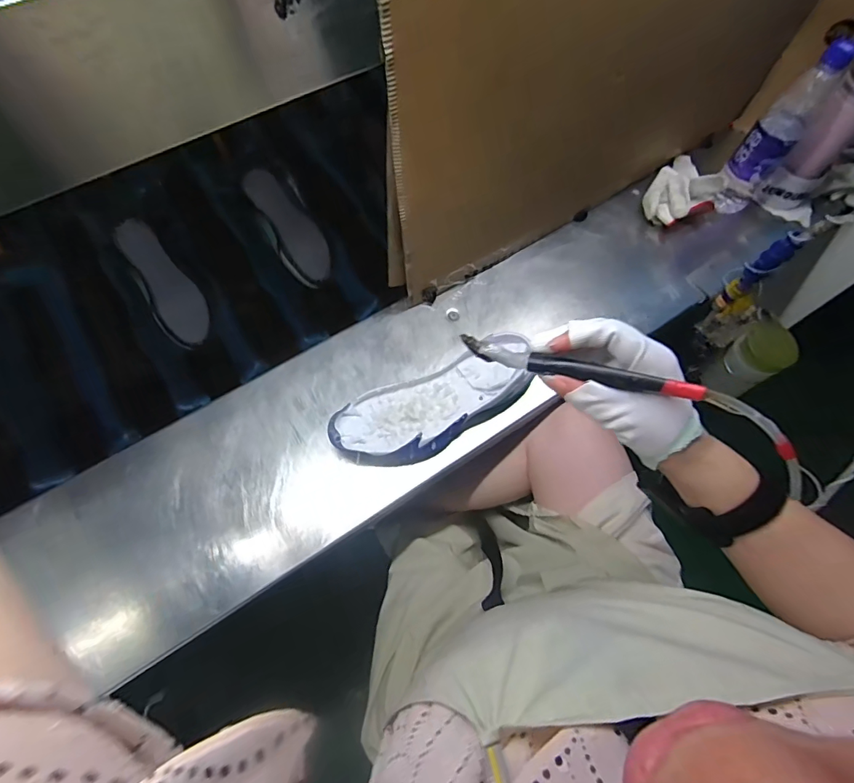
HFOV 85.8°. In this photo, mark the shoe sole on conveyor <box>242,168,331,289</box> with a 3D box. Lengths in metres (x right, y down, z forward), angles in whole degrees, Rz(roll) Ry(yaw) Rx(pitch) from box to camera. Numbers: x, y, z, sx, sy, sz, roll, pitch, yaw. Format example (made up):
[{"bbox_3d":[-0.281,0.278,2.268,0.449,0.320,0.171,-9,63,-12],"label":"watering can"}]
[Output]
[{"bbox_3d":[-0.207,-0.249,0.699,0.072,0.023,0.180,-33,100,-17],"label":"shoe sole on conveyor"}]

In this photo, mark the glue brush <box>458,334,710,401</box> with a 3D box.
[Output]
[{"bbox_3d":[0.106,-0.017,0.331,0.165,0.020,0.013,14,63,20],"label":"glue brush"}]

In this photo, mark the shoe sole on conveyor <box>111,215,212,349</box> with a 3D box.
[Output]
[{"bbox_3d":[-0.377,-0.154,0.664,0.069,0.026,0.187,-31,97,-16],"label":"shoe sole on conveyor"}]

